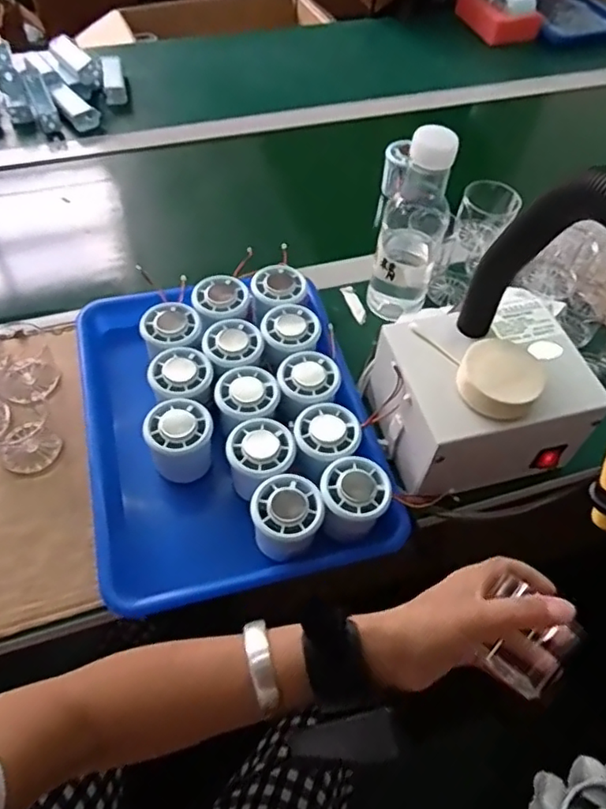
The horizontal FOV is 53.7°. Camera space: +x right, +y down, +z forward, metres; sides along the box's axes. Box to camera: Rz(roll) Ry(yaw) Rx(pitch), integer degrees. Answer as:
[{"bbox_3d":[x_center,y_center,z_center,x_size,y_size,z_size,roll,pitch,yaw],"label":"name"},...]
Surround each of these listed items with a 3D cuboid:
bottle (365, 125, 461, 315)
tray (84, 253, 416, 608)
[{"bbox_3d":[0.110,-0.173,0.607,0.066,0.203,0.052,14,53,7],"label":"bottle"},{"bbox_3d":[-0.072,0.007,0.552,0.251,0.070,0.319,-11,54,-12],"label":"tray"}]

